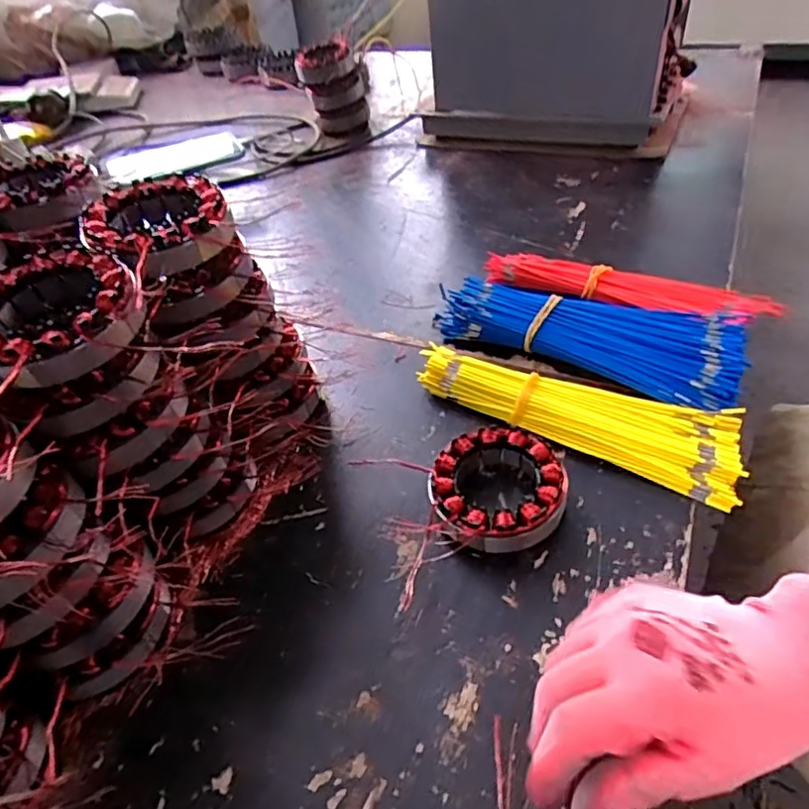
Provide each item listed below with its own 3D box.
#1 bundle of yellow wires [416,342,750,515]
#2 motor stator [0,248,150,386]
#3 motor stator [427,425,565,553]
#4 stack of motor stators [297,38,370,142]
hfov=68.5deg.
[{"bbox_3d":[0.123,0.005,0.449,0.241,0.025,0.071,20,50,25],"label":"bundle of yellow wires"},{"bbox_3d":[-0.184,-0.047,0.315,0.084,0.027,0.093,-31,47,-22],"label":"motor stator"},{"bbox_3d":[0.061,0.057,0.398,0.085,0.033,0.087,-4,44,4],"label":"motor stator"},{"bbox_3d":[-0.108,-0.496,0.945,0.097,0.126,0.097,-9,44,-1],"label":"stack of motor stators"}]

